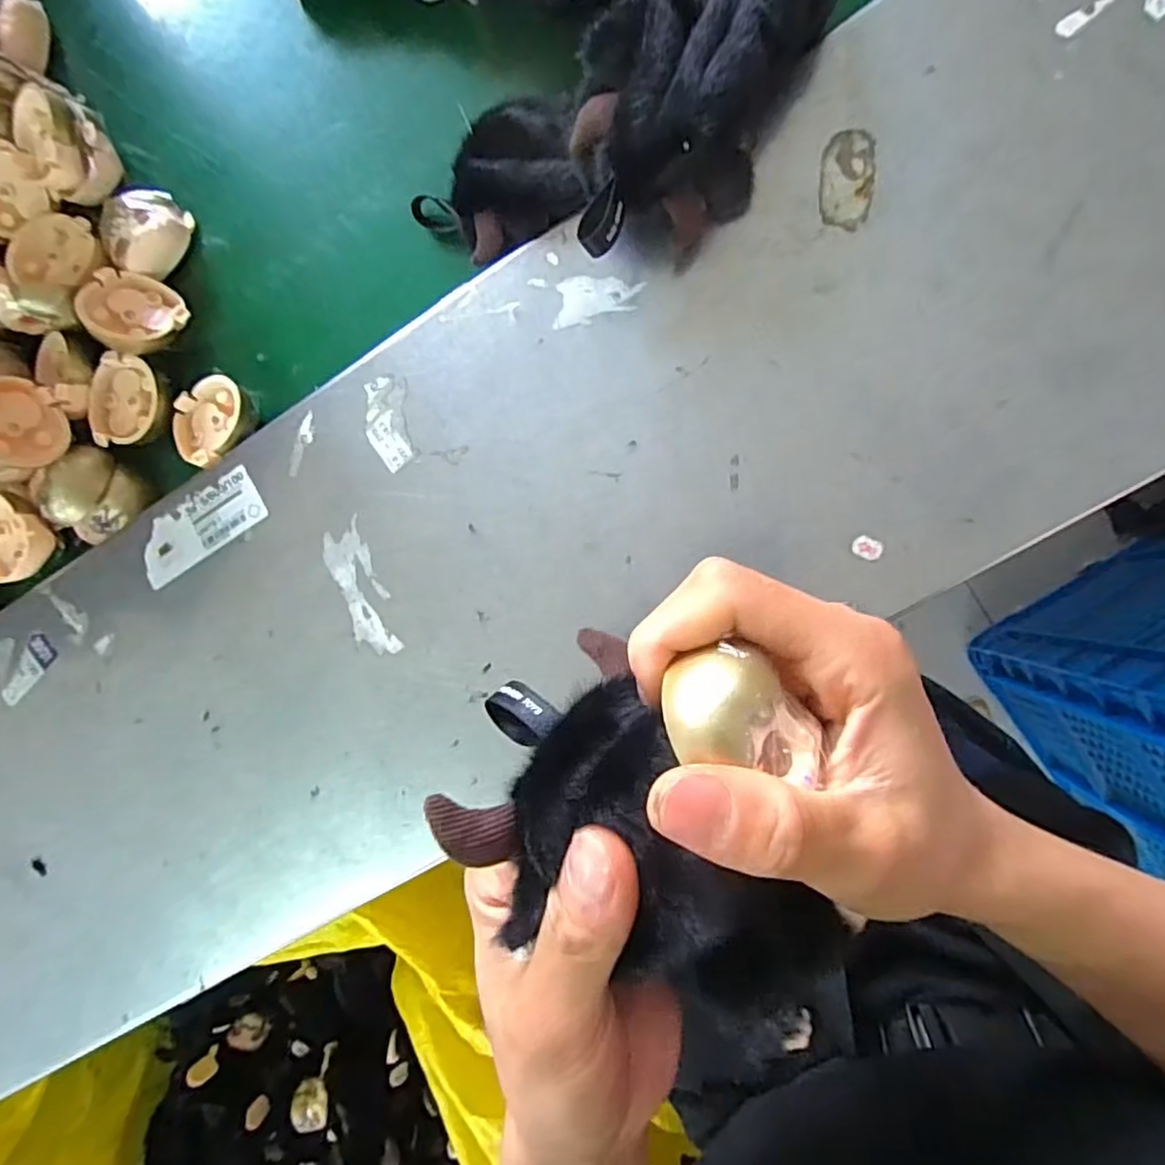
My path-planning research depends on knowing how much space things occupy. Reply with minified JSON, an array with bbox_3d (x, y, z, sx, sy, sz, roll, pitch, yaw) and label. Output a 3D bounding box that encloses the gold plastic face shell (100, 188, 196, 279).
[{"bbox_3d":[-0.248,-0.199,0.371,0.046,0.018,0.047,0,92,9],"label":"gold plastic face shell"}]

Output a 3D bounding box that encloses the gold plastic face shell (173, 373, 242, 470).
[{"bbox_3d":[-0.205,-0.090,0.362,0.048,0.016,0.048,-4,78,19],"label":"gold plastic face shell"}]

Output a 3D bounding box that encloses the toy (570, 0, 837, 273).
[{"bbox_3d":[0.043,-0.205,0.279,0.078,0.049,0.147,26,96,7],"label":"toy"}]

